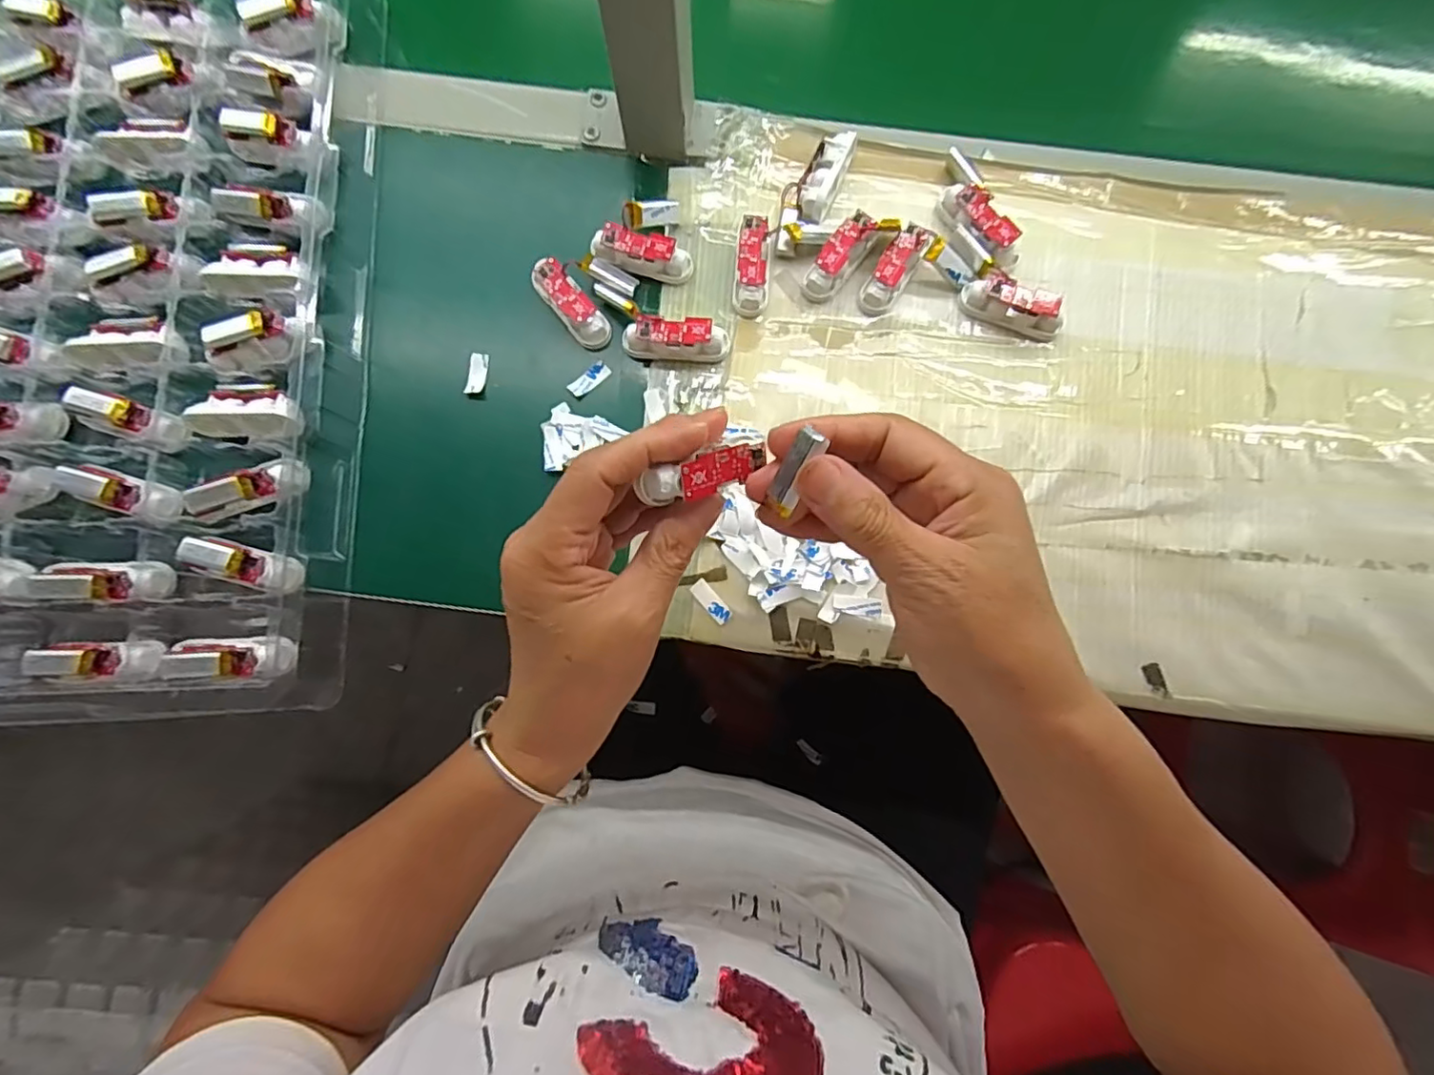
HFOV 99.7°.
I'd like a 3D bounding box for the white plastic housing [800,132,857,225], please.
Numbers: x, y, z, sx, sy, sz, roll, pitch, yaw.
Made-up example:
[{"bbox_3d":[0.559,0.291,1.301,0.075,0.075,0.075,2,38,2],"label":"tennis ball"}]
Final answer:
[{"bbox_3d":[0.067,-0.220,0.370,0.018,0.025,0.058,24,81,3],"label":"white plastic housing"}]

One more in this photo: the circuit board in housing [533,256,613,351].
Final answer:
[{"bbox_3d":[-0.087,-0.139,0.361,0.020,0.017,0.058,-40,95,-7],"label":"circuit board in housing"}]

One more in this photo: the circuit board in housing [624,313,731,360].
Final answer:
[{"bbox_3d":[-0.024,-0.119,0.359,0.062,0.021,0.018,3,80,0],"label":"circuit board in housing"}]

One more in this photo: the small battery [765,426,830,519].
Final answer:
[{"bbox_3d":[0.030,-0.024,0.224,0.011,0.005,0.031,30,114,4],"label":"small battery"}]

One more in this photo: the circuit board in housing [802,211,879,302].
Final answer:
[{"bbox_3d":[0.075,-0.170,0.365,0.018,0.022,0.053,39,82,6],"label":"circuit board in housing"}]

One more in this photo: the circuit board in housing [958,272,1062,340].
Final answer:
[{"bbox_3d":[0.180,-0.139,0.361,0.062,0.021,0.021,20,80,3],"label":"circuit board in housing"}]

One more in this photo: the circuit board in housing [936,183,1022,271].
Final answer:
[{"bbox_3d":[0.162,-0.191,0.369,0.017,0.019,0.060,-39,83,-7],"label":"circuit board in housing"}]

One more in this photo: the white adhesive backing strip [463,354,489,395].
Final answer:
[{"bbox_3d":[-0.144,-0.099,0.363,0.011,0.004,0.026,8,80,1],"label":"white adhesive backing strip"}]

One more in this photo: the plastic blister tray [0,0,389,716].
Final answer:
[{"bbox_3d":[-0.446,-0.131,0.350,0.465,0.034,0.449,-1,80,-1],"label":"plastic blister tray"}]

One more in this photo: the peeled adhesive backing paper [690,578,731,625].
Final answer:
[{"bbox_3d":[-0.003,0.036,0.342,0.010,0.004,0.027,-40,83,-7],"label":"peeled adhesive backing paper"}]

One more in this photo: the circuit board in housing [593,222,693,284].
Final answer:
[{"bbox_3d":[-0.046,-0.172,0.368,0.060,0.021,0.018,12,80,1],"label":"circuit board in housing"}]

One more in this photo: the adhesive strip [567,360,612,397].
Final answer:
[{"bbox_3d":[-0.077,-0.095,0.364,0.027,0.004,0.011,-42,83,-7],"label":"adhesive strip"}]

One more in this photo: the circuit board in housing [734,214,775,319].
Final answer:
[{"bbox_3d":[0.023,-0.163,0.365,0.022,0.022,0.052,5,80,0],"label":"circuit board in housing"}]

